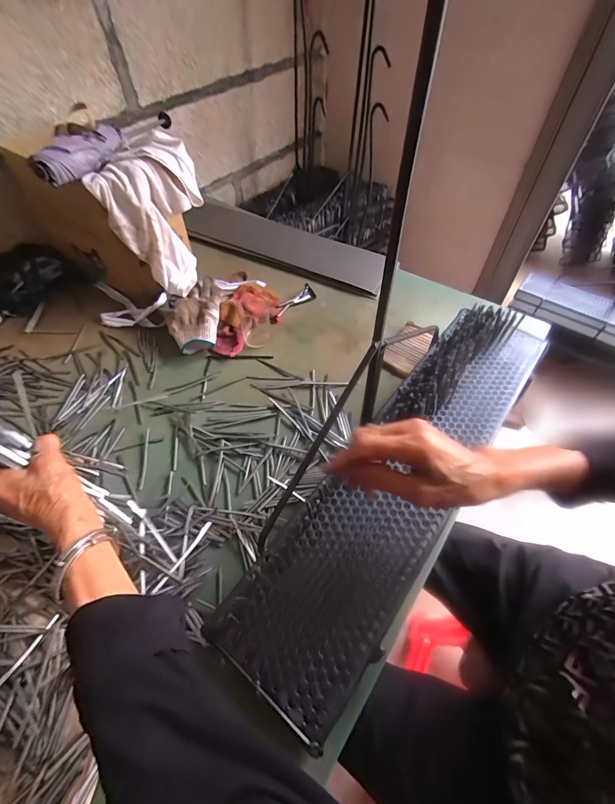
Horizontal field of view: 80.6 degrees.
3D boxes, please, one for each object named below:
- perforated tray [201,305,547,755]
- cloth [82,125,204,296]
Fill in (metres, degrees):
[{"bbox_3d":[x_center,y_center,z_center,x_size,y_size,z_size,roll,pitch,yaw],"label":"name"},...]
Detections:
[{"bbox_3d":[0.128,0.068,0.443,0.150,0.038,0.590,31,62,22],"label":"perforated tray"},{"bbox_3d":[-0.259,-0.355,0.695,0.064,0.239,0.199,26,68,37],"label":"cloth"}]

